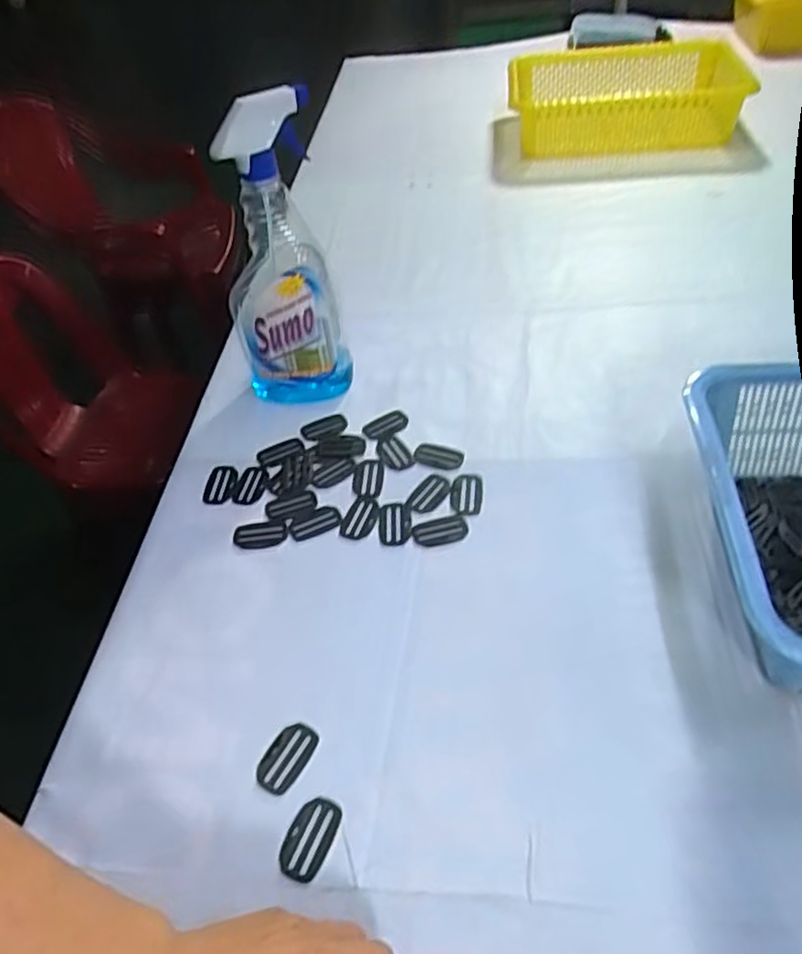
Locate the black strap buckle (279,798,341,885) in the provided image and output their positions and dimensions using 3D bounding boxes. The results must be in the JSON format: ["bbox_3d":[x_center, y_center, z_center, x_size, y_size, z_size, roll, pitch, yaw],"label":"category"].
[{"bbox_3d":[-0.055,0.220,0.418,0.028,0.004,0.047,14,48,21],"label":"black strap buckle"}]

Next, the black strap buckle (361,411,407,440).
[{"bbox_3d":[-0.015,-0.052,0.682,0.048,0.004,0.029,-23,46,-15],"label":"black strap buckle"}]

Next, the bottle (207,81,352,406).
[{"bbox_3d":[-0.117,-0.191,0.647,0.105,0.263,0.066,-14,45,-7],"label":"bottle"}]

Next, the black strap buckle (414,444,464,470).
[{"bbox_3d":[0.035,-0.019,0.646,0.048,0.004,0.029,16,49,22],"label":"black strap buckle"}]

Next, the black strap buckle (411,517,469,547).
[{"bbox_3d":[0.034,0.046,0.583,0.047,0.004,0.025,-14,45,-7],"label":"black strap buckle"}]

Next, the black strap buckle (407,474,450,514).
[{"bbox_3d":[0.027,0.016,0.612,0.026,0.005,0.051,24,52,28],"label":"black strap buckle"}]

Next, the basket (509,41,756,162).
[{"bbox_3d":[0.385,-0.681,1.210,0.368,0.088,0.357,2,45,9],"label":"basket"}]

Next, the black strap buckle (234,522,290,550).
[{"bbox_3d":[-0.121,0.050,0.595,0.046,0.006,0.026,-9,44,-2],"label":"black strap buckle"}]

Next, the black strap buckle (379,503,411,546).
[{"bbox_3d":[-0.005,0.039,0.591,0.028,0.004,0.045,-3,44,5],"label":"black strap buckle"}]

